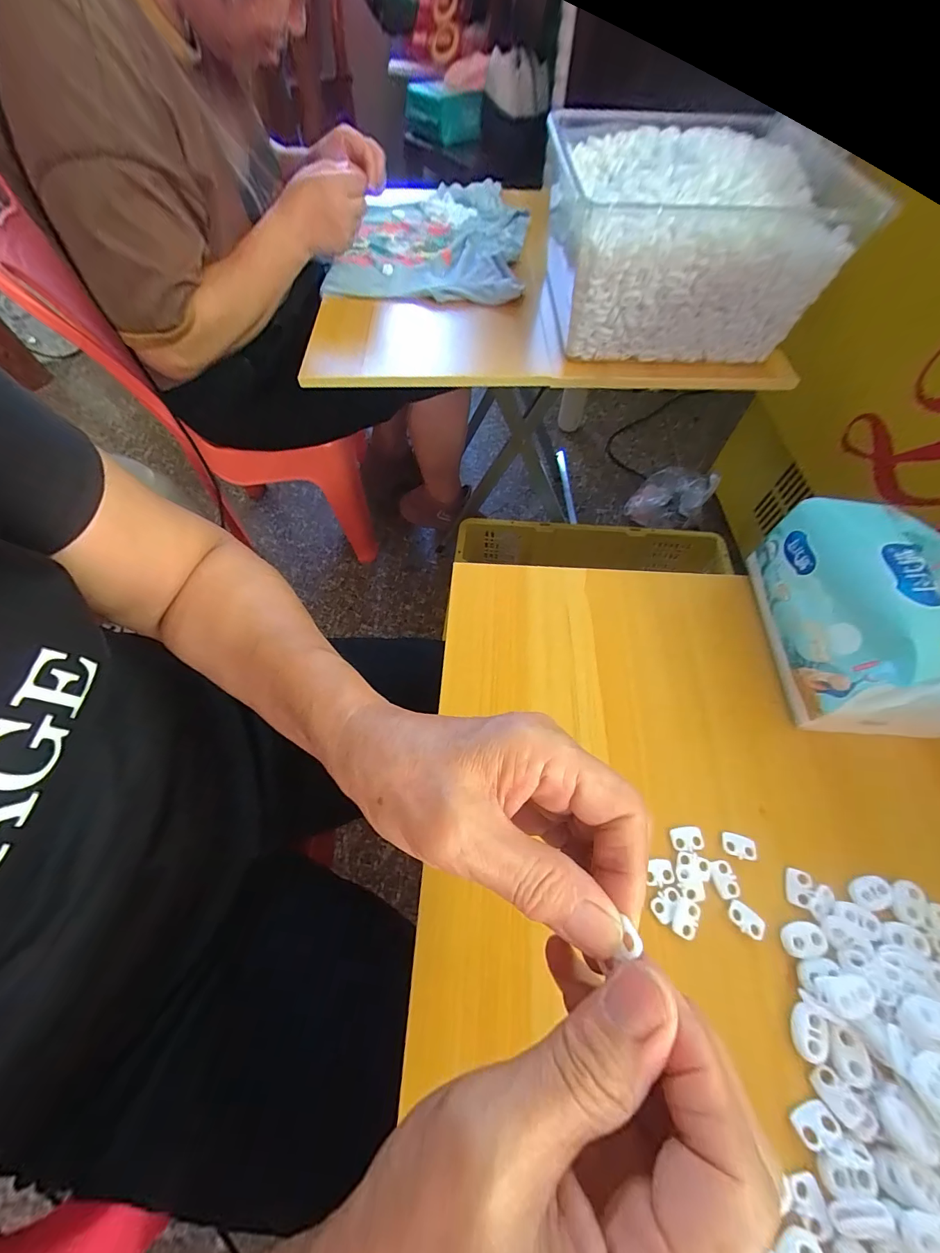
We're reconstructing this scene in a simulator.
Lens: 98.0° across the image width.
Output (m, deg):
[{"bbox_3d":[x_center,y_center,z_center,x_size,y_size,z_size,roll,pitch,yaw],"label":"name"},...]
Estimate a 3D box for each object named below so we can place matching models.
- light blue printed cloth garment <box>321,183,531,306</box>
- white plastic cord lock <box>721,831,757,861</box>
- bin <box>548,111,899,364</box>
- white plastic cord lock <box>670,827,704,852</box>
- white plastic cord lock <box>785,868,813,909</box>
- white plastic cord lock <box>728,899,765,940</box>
[{"bbox_3d":[-0.041,-0.623,0.660,0.277,0.040,0.404,12,62,7],"label":"light blue printed cloth garment"},{"bbox_3d":[0.159,0.130,0.241,0.018,0.004,0.012,18,63,10],"label":"white plastic cord lock"},{"bbox_3d":[0.243,-0.458,0.491,0.270,0.141,0.277,-4,61,-2],"label":"bin"},{"bbox_3d":[0.130,0.127,0.243,0.018,0.004,0.013,-6,61,-3],"label":"white plastic cord lock"},{"bbox_3d":[0.186,0.148,0.231,0.011,0.004,0.018,19,63,11],"label":"white plastic cord lock"},{"bbox_3d":[0.151,0.160,0.223,0.018,0.004,0.012,36,67,18],"label":"white plastic cord lock"}]

